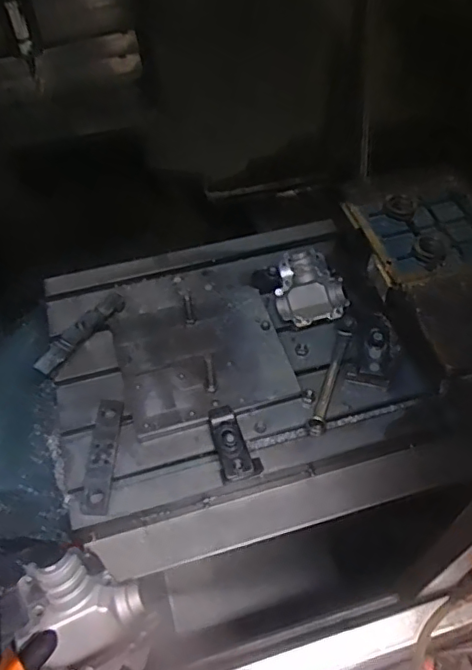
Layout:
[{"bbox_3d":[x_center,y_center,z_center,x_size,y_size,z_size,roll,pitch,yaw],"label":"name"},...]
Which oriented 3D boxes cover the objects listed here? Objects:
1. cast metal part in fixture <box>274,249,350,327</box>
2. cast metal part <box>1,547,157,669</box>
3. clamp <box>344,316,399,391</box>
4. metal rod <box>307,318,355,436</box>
[{"bbox_3d":[0.143,-0.095,1.103,0.136,0.067,0.139,-11,54,-7],"label":"cast metal part in fixture"},{"bbox_3d":[-0.168,0.306,0.600,0.150,0.082,0.116,37,63,25],"label":"cast metal part"},{"bbox_3d":[0.258,0.030,1.029,0.084,0.061,0.123,18,56,14],"label":"clamp"},{"bbox_3d":[0.182,0.066,1.030,0.029,0.024,0.264,17,56,13],"label":"metal rod"}]

